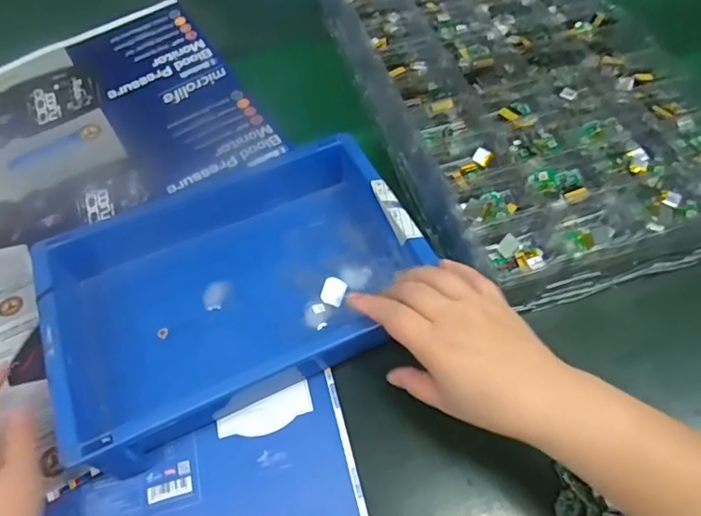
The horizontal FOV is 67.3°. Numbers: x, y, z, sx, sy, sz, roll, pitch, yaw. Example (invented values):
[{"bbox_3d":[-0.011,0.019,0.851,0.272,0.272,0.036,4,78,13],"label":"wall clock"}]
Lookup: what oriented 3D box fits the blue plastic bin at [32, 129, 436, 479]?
[{"bbox_3d":[-0.099,0.018,0.461,0.300,0.069,0.214,-26,58,-13],"label":"blue plastic bin"}]

